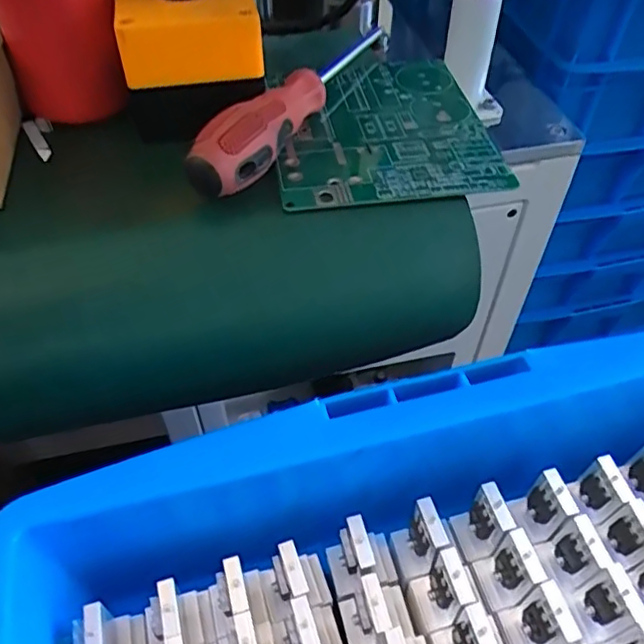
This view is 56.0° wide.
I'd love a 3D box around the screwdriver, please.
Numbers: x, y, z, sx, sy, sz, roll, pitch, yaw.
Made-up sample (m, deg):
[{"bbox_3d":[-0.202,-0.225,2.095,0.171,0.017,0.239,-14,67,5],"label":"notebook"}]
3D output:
[{"bbox_3d":[-0.007,-0.129,0.336,0.023,0.028,0.184,24,54,18],"label":"screwdriver"}]

